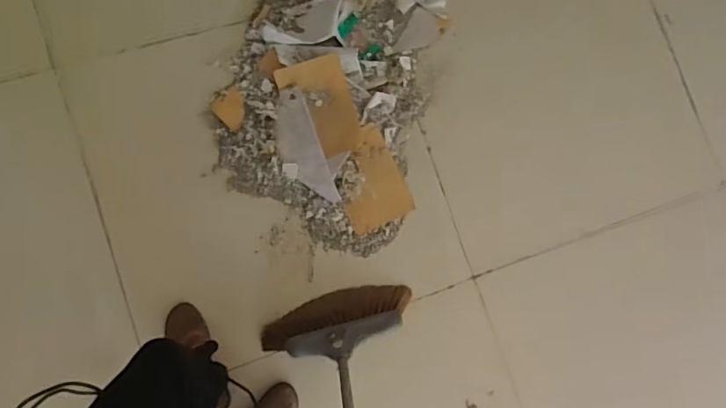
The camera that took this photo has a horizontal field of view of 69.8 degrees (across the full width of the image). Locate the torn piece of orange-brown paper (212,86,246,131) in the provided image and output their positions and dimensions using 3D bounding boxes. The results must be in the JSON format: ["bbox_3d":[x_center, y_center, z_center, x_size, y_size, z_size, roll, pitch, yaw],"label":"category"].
[{"bbox_3d":[-0.332,-0.241,1.327,0.078,0.006,0.094,-42,82,-11],"label":"torn piece of orange-brown paper"}]

